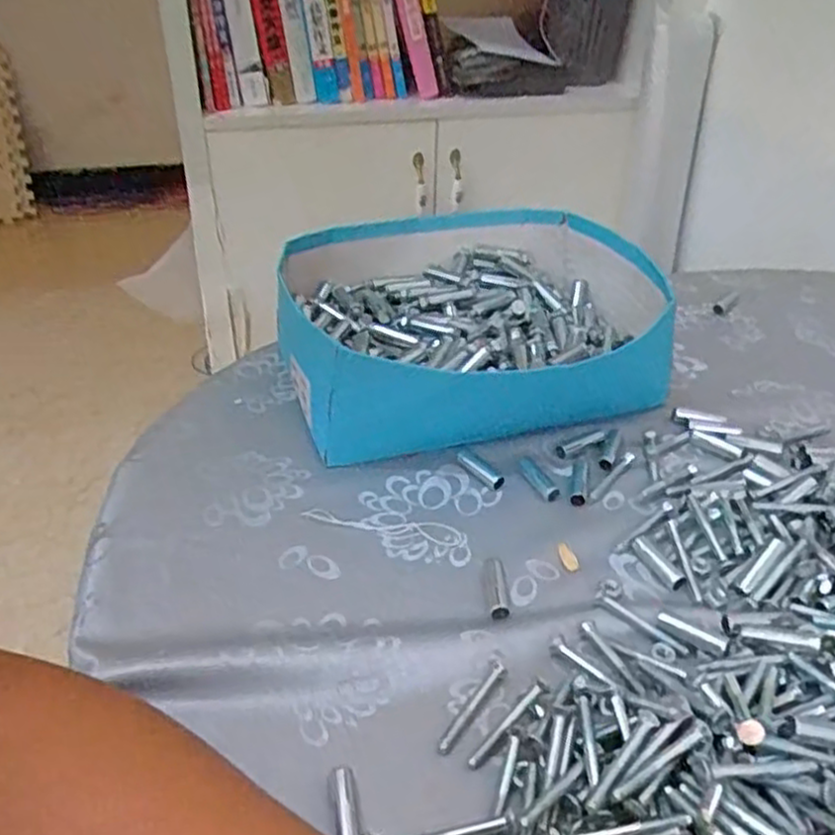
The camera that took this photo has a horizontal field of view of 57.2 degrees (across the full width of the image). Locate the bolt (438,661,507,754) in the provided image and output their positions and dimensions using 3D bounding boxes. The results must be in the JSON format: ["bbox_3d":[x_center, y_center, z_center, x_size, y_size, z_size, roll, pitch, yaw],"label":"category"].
[{"bbox_3d":[0.029,0.146,0.389,0.009,0.004,0.060,20,40,26],"label":"bolt"}]

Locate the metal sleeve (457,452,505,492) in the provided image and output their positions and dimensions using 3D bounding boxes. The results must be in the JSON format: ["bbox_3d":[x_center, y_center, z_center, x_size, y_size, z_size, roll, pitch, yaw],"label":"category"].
[{"bbox_3d":[0.044,0.037,0.537,0.013,0.009,0.042,-26,42,-31],"label":"metal sleeve"}]

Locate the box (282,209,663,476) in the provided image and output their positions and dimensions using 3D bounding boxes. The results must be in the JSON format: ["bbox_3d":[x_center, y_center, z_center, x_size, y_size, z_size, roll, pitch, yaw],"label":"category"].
[{"bbox_3d":[0.048,-0.076,0.628,0.306,0.088,0.255,-9,36,-13],"label":"box"}]

